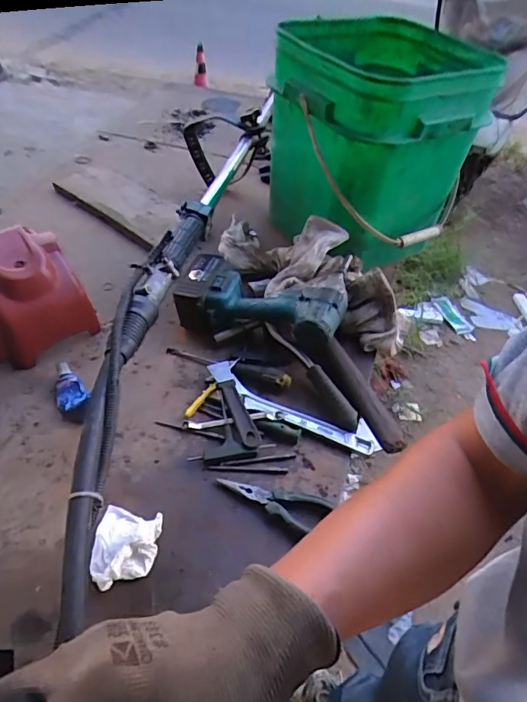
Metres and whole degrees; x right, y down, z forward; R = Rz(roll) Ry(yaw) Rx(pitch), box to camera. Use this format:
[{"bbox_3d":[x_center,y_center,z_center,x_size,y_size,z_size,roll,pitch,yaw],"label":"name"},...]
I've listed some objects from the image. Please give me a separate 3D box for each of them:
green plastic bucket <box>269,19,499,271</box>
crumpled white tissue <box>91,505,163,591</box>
[{"bbox_3d":[0.183,-0.348,0.830,0.300,0.312,0.286,4,46,-4],"label":"green plastic bucket"},{"bbox_3d":[-0.150,0.211,0.526,0.070,0.030,0.091,6,46,-2],"label":"crumpled white tissue"}]

